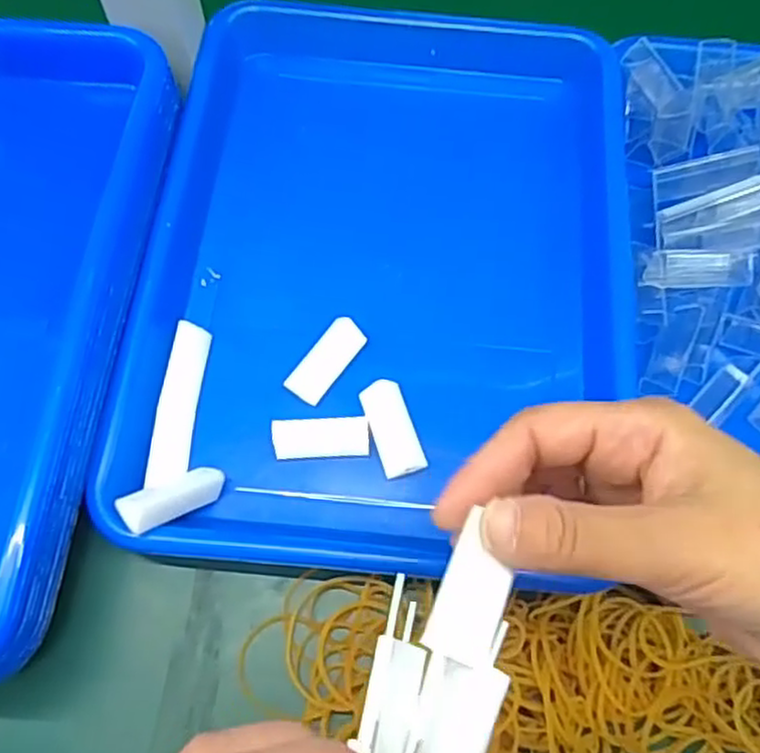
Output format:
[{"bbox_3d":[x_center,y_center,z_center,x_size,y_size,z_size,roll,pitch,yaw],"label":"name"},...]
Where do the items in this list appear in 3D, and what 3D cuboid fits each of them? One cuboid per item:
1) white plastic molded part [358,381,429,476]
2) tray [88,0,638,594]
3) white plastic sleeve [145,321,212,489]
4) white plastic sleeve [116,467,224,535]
[{"bbox_3d":[0.006,0.025,0.343,0.021,0.004,0.047,-16,67,-8],"label":"white plastic molded part"},{"bbox_3d":[0.006,-0.060,0.385,0.245,0.057,0.330,5,66,1],"label":"tray"},{"bbox_3d":[-0.101,0.014,0.348,0.012,0.023,0.084,-17,62,41],"label":"white plastic sleeve"},{"bbox_3d":[-0.095,0.055,0.318,0.048,0.013,0.020,-20,67,-43],"label":"white plastic sleeve"}]

